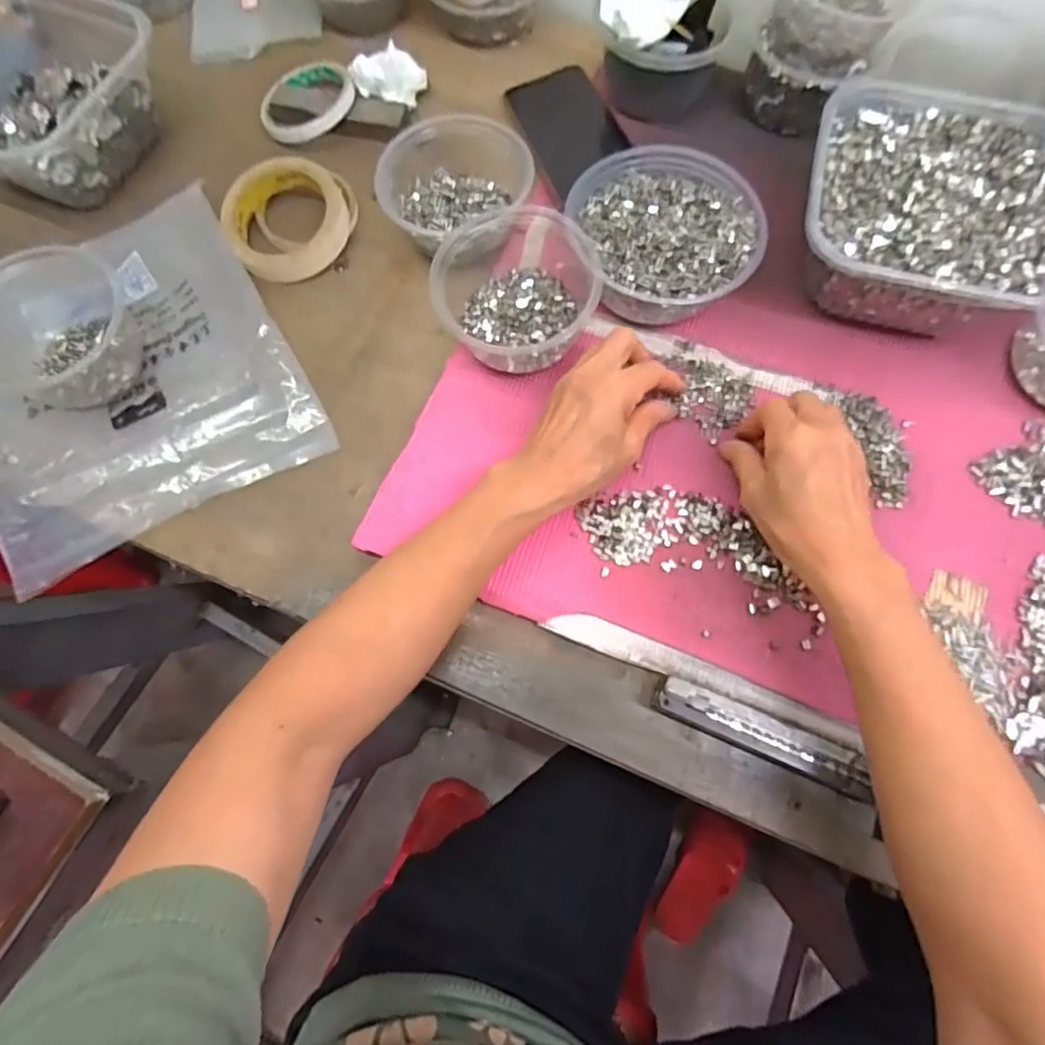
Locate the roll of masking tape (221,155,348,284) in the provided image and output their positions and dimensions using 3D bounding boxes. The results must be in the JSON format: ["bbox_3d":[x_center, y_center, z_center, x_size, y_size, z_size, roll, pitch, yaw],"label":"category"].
[{"bbox_3d":[-0.193,-0.248,0.495,0.094,0.033,0.098,0,74,2],"label":"roll of masking tape"}]

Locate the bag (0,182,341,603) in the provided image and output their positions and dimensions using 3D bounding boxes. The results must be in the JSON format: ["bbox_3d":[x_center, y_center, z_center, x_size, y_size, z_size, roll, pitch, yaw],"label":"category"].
[{"bbox_3d":[-0.303,-0.117,0.447,0.234,0.036,0.255,-28,75,-6],"label":"bag"}]

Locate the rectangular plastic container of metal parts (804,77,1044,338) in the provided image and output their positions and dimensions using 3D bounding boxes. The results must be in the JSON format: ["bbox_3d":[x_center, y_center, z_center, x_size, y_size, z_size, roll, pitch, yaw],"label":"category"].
[{"bbox_3d":[0.289,-0.226,0.442,0.172,0.069,0.175,10,75,5],"label":"rectangular plastic container of metal parts"}]

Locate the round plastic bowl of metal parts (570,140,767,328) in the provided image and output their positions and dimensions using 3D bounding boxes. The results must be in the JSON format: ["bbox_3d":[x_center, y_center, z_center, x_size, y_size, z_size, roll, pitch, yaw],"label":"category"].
[{"bbox_3d":[0.103,-0.215,0.452,0.122,0.054,0.145,-21,75,-4],"label":"round plastic bowl of metal parts"}]

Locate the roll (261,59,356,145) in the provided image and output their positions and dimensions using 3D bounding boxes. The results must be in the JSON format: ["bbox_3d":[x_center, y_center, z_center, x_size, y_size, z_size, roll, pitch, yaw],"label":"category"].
[{"bbox_3d":[-0.190,-0.371,0.535,0.086,0.017,0.083,-2,73,6],"label":"roll"}]

